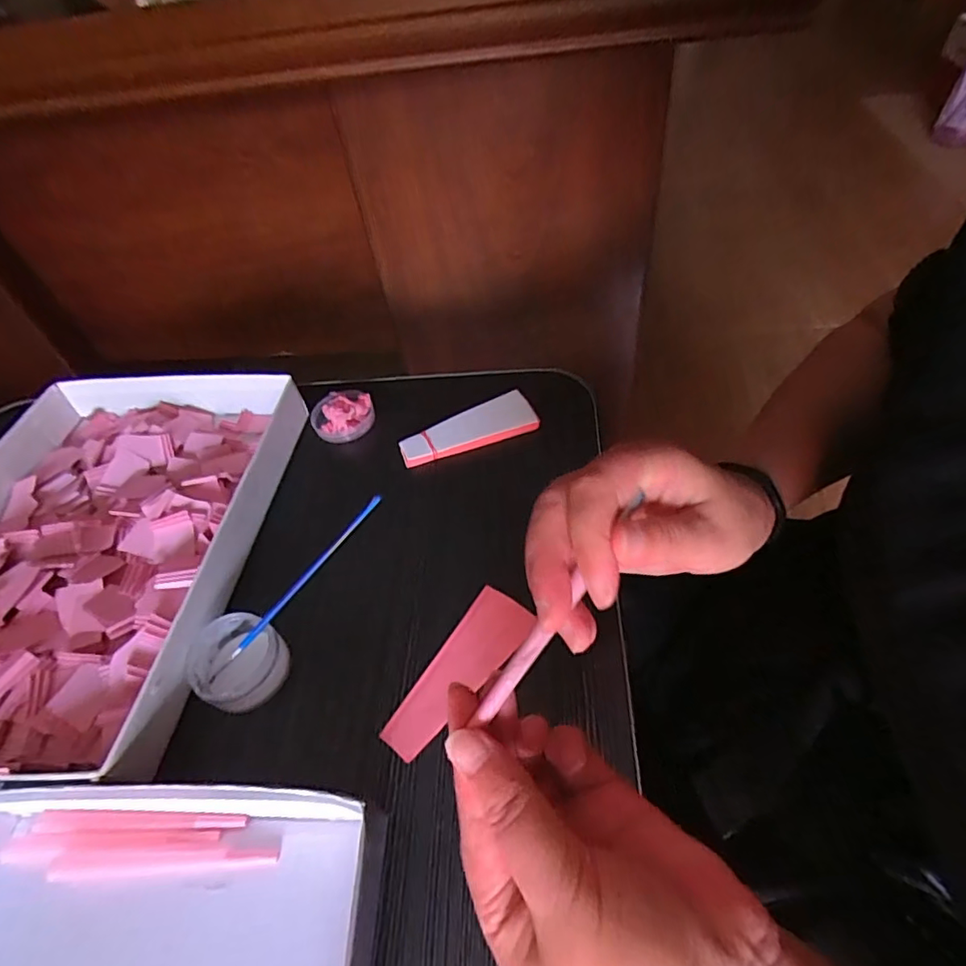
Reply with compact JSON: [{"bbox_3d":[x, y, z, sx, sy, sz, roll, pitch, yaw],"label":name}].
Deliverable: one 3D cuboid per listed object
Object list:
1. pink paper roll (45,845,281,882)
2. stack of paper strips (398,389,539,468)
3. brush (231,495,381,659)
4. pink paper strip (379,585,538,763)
[{"bbox_3d":[-0.157,0.185,0.268,0.109,0.008,0.011,-7,51,3],"label":"pink paper roll"},{"bbox_3d":[-0.013,-0.044,0.438,0.109,0.010,0.038,-18,51,-6],"label":"stack of paper strips"},{"bbox_3d":[-0.102,0.055,0.315,0.130,0.006,0.005,-46,56,8],"label":"brush"},{"bbox_3d":[-0.013,0.110,0.320,0.038,0.004,0.107,27,60,26],"label":"pink paper strip"}]

